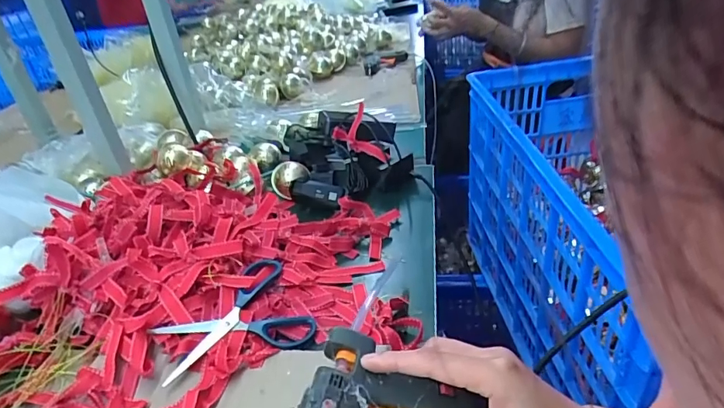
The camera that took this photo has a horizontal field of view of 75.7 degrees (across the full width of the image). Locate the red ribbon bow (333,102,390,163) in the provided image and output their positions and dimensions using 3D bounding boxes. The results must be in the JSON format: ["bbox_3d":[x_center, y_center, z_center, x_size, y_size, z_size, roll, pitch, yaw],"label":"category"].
[{"bbox_3d":[-0.001,-0.107,0.689,0.082,0.075,0.034,1,33,14],"label":"red ribbon bow"}]

